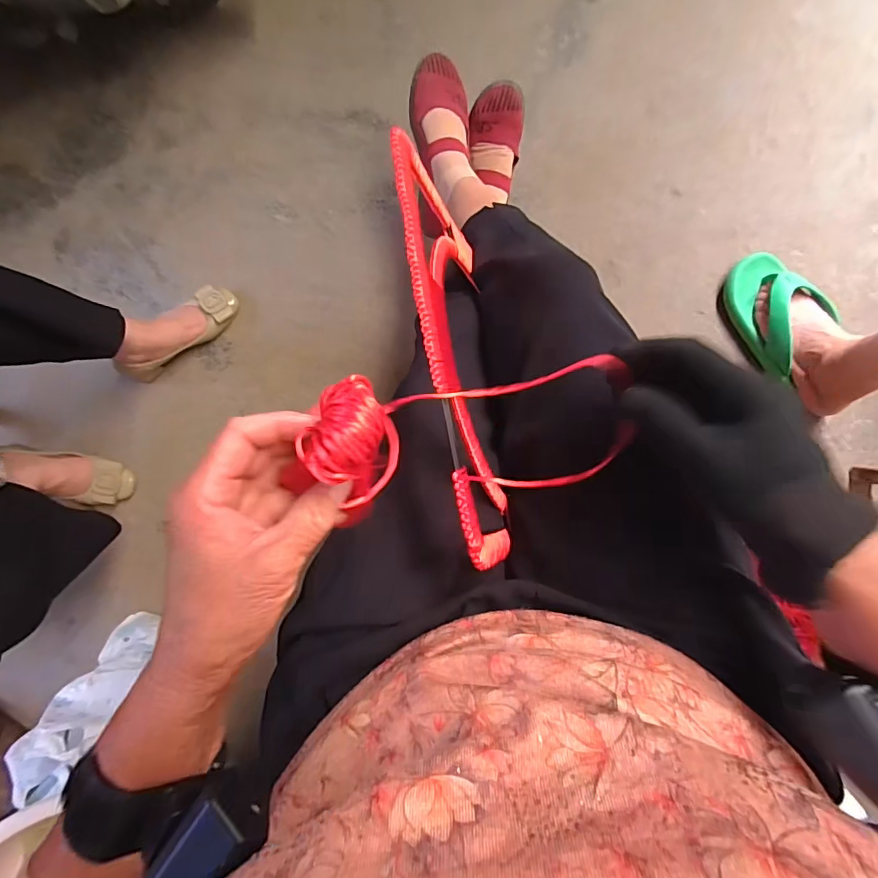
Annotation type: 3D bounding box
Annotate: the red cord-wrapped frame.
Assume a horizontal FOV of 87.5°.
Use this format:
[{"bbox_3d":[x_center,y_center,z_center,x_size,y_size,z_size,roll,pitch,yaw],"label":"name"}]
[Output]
[{"bbox_3d":[0.015,-0.070,0.376,0.048,0.166,0.324,-7,83,5],"label":"red cord-wrapped frame"}]

